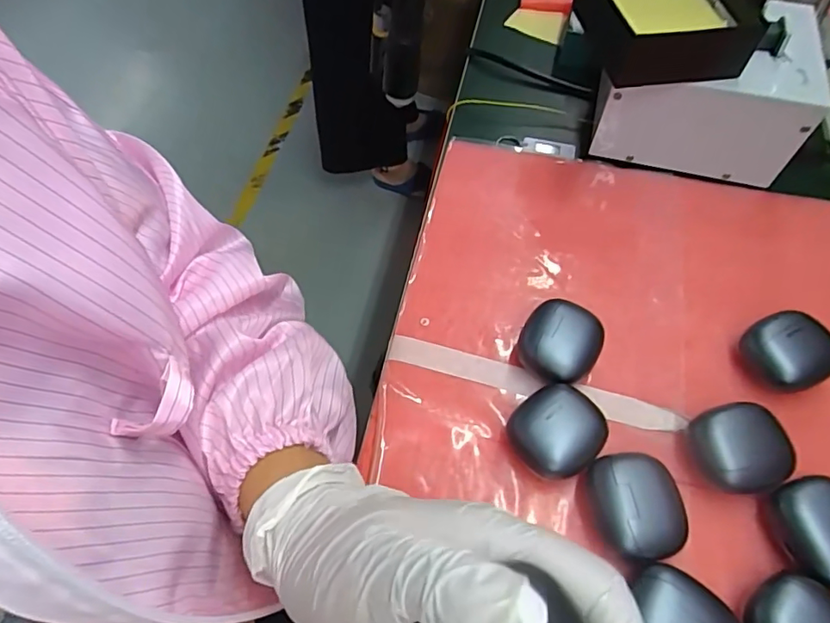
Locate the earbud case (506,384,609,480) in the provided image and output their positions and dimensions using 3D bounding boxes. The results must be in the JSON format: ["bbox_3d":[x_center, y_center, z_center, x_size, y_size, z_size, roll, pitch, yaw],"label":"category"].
[{"bbox_3d":[0.086,0.075,0.321,0.054,0.029,0.050,-26,63,-16],"label":"earbud case"}]

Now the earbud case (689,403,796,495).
[{"bbox_3d":[0.195,0.084,0.319,0.051,0.027,0.049,-5,59,-5],"label":"earbud case"}]

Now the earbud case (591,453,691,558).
[{"bbox_3d":[0.124,0.112,0.301,0.049,0.032,0.054,-3,59,-3],"label":"earbud case"}]

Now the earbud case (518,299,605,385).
[{"bbox_3d":[0.097,0.021,0.356,0.050,0.026,0.055,37,65,19],"label":"earbud case"}]

